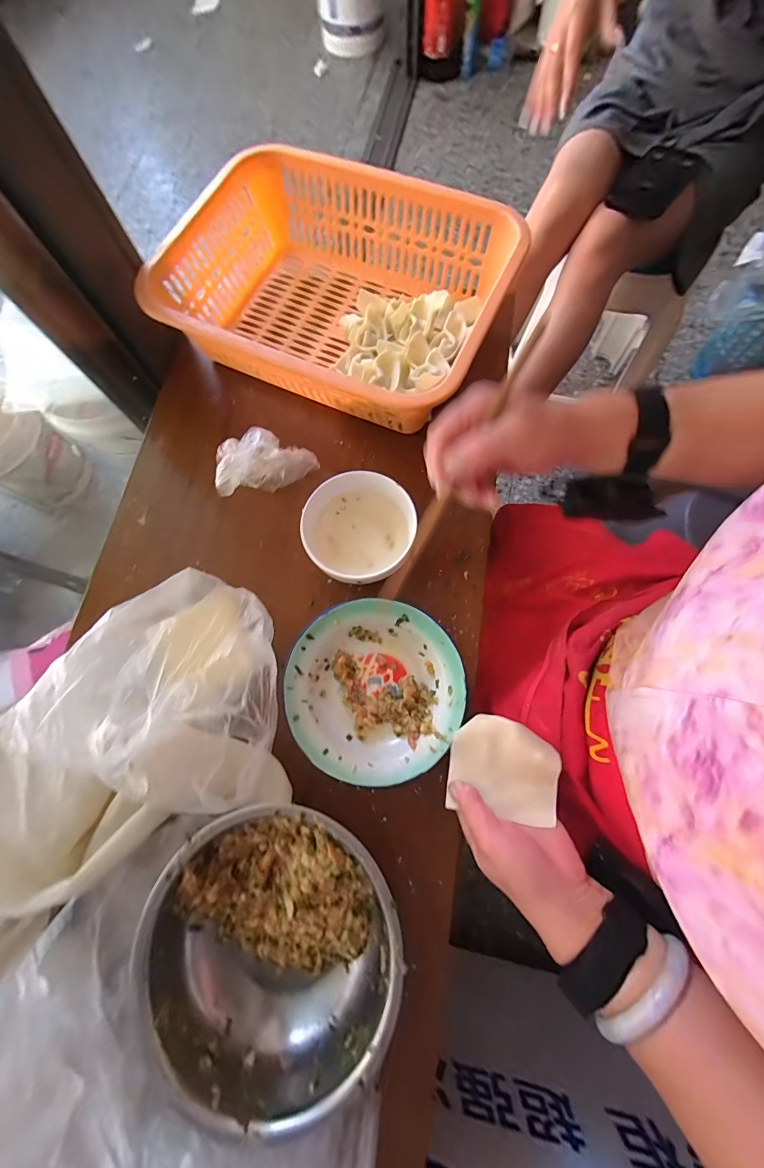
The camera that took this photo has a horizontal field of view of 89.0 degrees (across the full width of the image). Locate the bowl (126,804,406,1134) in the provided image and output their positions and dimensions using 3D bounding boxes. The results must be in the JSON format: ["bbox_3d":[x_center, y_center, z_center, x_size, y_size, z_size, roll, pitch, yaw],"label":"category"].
[{"bbox_3d":[-0.085,0.283,0.314,0.192,0.063,0.190,0,75,2],"label":"bowl"}]

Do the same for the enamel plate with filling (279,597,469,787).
[{"bbox_3d":[-0.008,0.103,0.388,0.166,0.034,0.165,0,75,2],"label":"enamel plate with filling"}]

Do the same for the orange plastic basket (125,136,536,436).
[{"bbox_3d":[-0.062,-0.342,0.471,0.366,0.113,0.280,23,77,8],"label":"orange plastic basket"}]

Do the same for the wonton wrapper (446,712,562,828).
[{"bbox_3d":[0.104,0.156,0.336,0.088,0.011,0.075,2,79,20],"label":"wonton wrapper"}]

